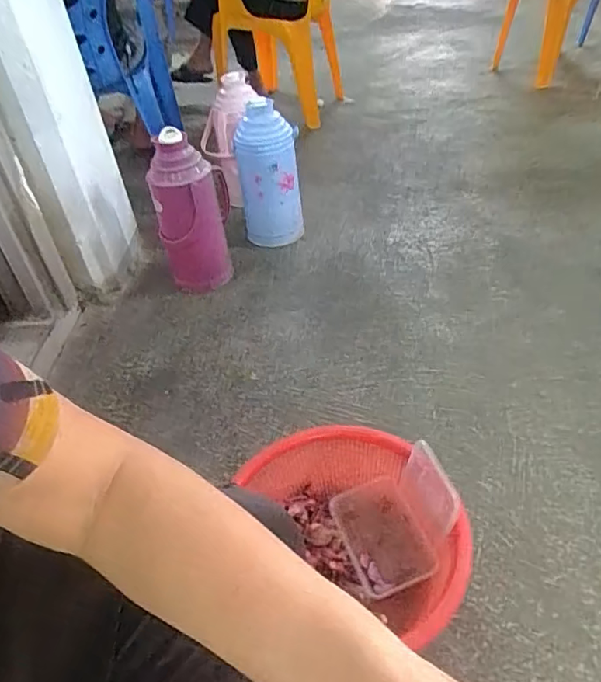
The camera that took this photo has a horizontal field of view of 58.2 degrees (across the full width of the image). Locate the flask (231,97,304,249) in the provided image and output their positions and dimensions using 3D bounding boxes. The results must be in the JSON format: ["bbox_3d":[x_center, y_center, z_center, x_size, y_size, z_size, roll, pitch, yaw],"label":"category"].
[{"bbox_3d":[-0.087,-0.439,1.444,0.158,0.367,0.129,-11,41,-4],"label":"flask"}]

